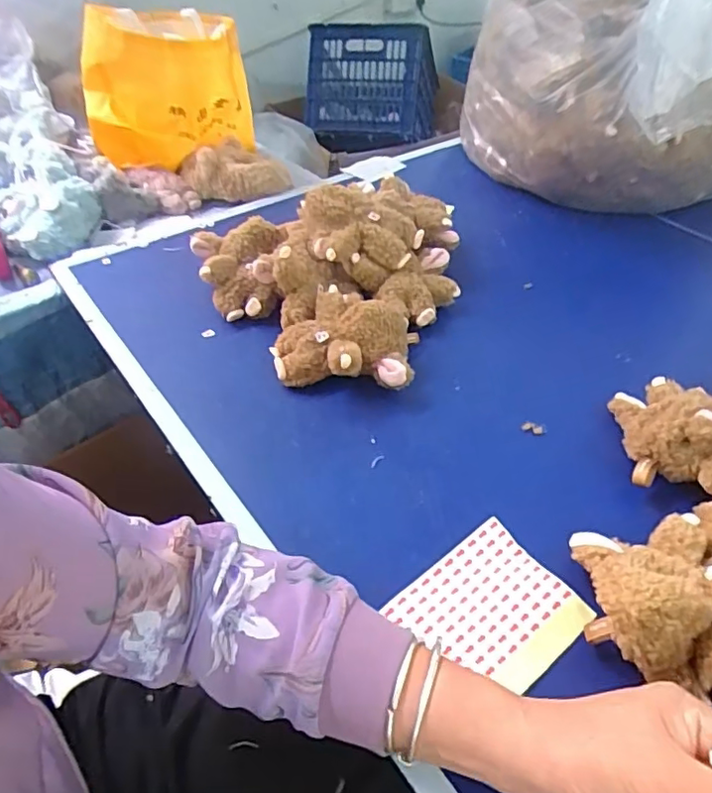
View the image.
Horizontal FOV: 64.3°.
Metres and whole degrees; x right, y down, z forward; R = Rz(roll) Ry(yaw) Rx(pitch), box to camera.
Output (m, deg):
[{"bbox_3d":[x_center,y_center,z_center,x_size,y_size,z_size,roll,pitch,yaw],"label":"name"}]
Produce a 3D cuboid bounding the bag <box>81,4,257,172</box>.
[{"bbox_3d":[-0.277,-0.453,0.855,0.192,0.204,0.176,14,47,13],"label":"bag"}]

